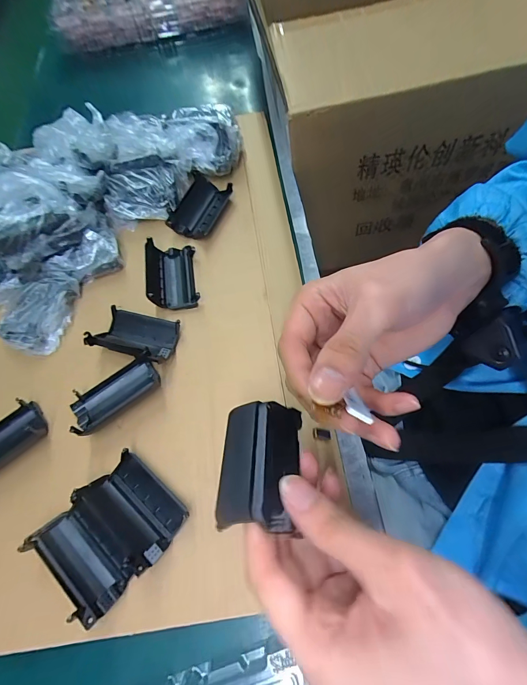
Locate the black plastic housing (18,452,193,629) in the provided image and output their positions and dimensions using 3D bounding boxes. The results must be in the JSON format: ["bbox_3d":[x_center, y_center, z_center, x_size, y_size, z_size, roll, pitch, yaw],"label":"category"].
[{"bbox_3d":[-0.106,0.130,0.231,0.073,0.021,0.082,38,76,21],"label":"black plastic housing"}]

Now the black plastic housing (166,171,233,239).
[{"bbox_3d":[-0.068,-0.145,0.354,0.044,0.023,0.069,19,70,15],"label":"black plastic housing"}]

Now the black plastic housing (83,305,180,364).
[{"bbox_3d":[-0.113,-0.007,0.293,0.071,0.029,0.044,10,68,12],"label":"black plastic housing"}]

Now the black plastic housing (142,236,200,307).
[{"bbox_3d":[-0.091,-0.067,0.322,0.047,0.023,0.070,-13,65,2],"label":"black plastic housing"}]

